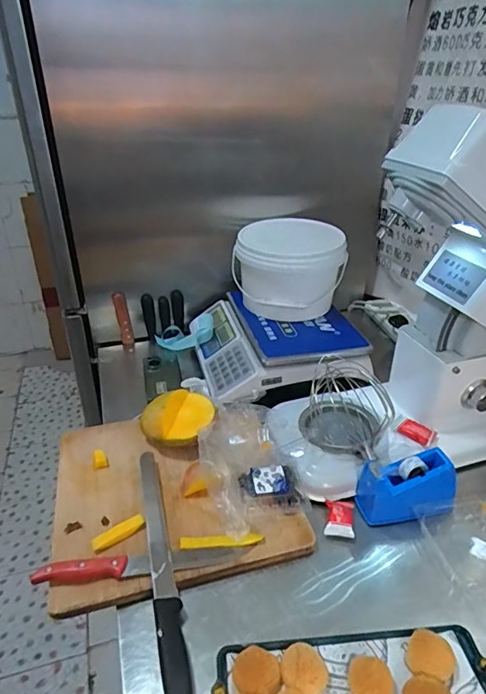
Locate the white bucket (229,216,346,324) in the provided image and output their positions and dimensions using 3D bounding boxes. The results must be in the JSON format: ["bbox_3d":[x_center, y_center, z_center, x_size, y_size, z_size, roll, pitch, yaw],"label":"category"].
[{"bbox_3d":[0.101,-0.170,1.045,0.200,0.198,0.200,0,32,0],"label":"white bucket"}]

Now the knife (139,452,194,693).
[{"bbox_3d":[-0.112,0.284,0.624,0.033,0.015,0.381,-9,33,-14],"label":"knife"}]

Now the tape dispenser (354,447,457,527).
[{"bbox_3d":[0.250,0.211,0.698,0.140,0.081,0.065,-5,32,-9],"label":"tape dispenser"}]

